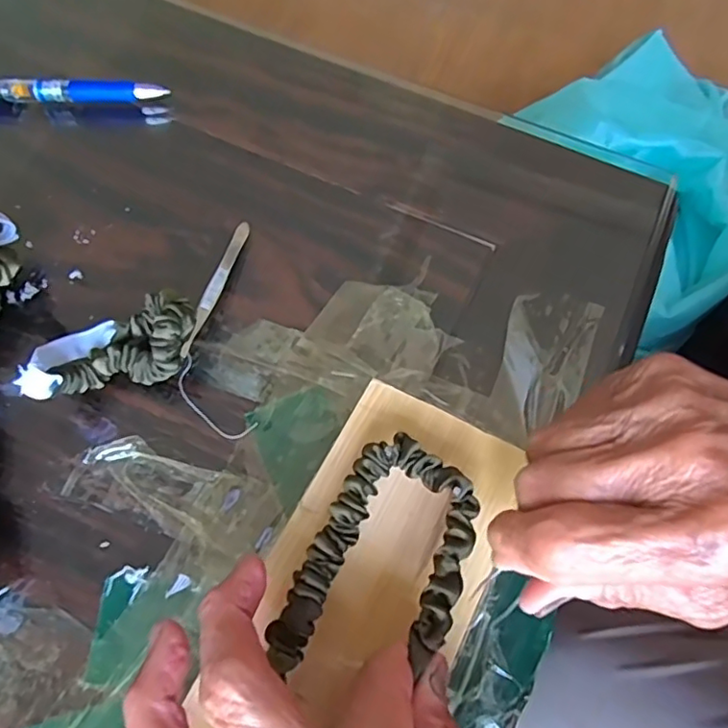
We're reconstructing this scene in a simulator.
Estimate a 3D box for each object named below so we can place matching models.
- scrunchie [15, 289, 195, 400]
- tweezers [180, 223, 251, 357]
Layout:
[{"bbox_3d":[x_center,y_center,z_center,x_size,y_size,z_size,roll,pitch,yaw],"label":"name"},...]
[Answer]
[{"bbox_3d":[-0.113,-0.007,0.272,0.073,0.038,0.039,-20,68,-10],"label":"scrunchie"},{"bbox_3d":[-0.075,-0.039,0.297,0.008,0.008,0.091,11,53,4],"label":"tweezers"}]

